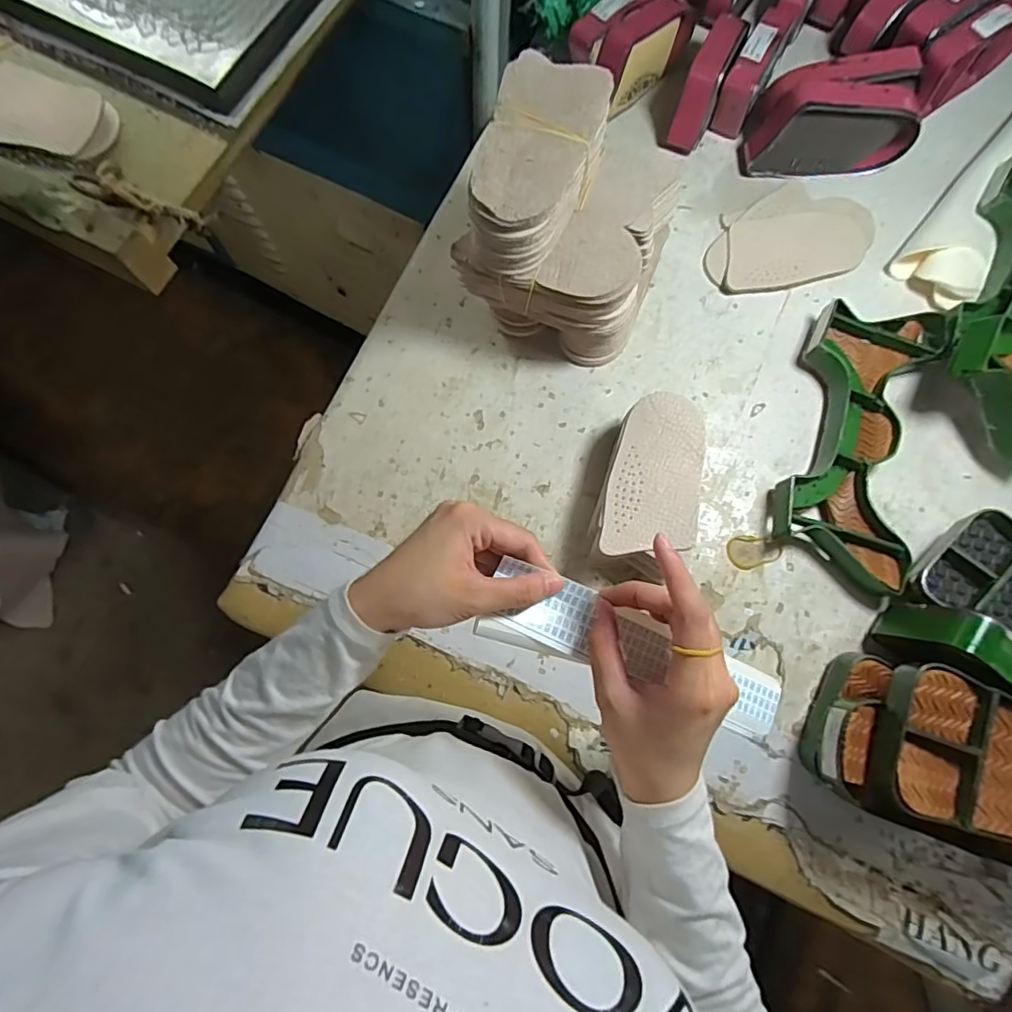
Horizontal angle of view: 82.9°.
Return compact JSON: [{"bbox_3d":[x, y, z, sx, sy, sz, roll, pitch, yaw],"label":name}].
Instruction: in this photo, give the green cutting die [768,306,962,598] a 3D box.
[{"bbox_3d":[0.326,-0.067,0.531,0.118,0.038,0.265,19,78,5],"label":"green cutting die"}]

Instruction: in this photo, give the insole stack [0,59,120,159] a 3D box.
[{"bbox_3d":[-0.423,-0.351,0.512,0.151,0.012,0.078,23,78,6],"label":"insole stack"}]

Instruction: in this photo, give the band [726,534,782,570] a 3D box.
[{"bbox_3d":[0.227,0.040,0.524,0.049,0.006,0.032,-12,79,-1],"label":"band"}]

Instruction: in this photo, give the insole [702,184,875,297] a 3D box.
[{"bbox_3d":[0.288,-0.275,0.588,0.172,0.006,0.107,-17,77,-3],"label":"insole"}]

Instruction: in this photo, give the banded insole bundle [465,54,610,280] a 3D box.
[{"bbox_3d":[0.024,-0.259,0.444,0.079,0.063,0.143,17,78,5],"label":"banded insole bundle"}]

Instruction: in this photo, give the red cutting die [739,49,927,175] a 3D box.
[{"bbox_3d":[0.327,-0.392,0.575,0.154,0.081,0.066,-2,77,0],"label":"red cutting die"}]

